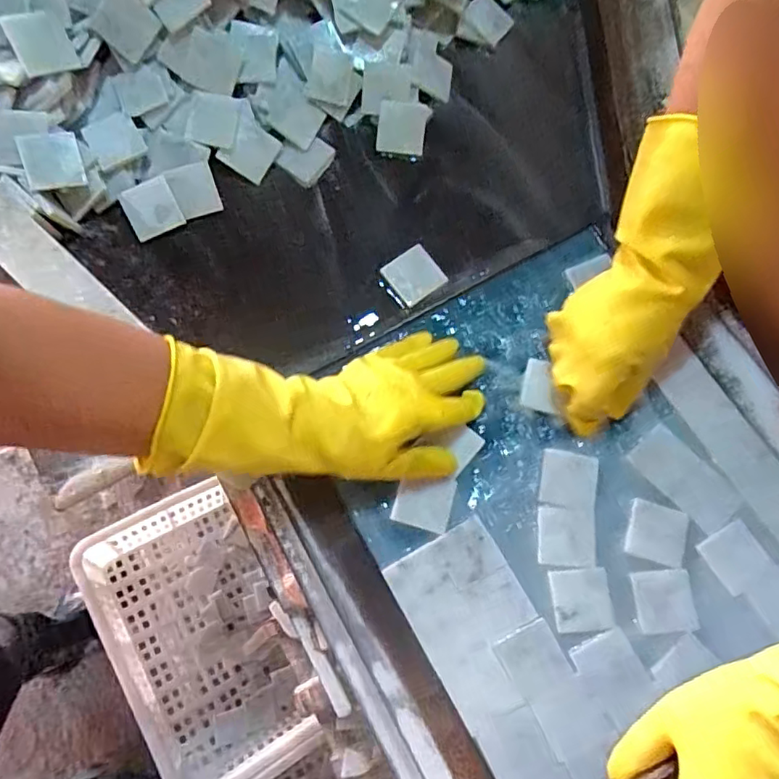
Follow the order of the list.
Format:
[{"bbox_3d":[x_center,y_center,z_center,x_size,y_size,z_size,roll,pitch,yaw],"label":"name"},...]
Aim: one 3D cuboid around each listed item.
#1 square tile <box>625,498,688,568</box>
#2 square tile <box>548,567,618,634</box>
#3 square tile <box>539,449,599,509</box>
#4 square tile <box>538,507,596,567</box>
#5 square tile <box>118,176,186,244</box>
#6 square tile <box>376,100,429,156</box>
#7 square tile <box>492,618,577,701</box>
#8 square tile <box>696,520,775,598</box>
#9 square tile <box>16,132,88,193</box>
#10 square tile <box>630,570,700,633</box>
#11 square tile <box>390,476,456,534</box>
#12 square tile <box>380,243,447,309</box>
[{"bbox_3d":[0.236,0.127,0.506,0.047,0.004,0.050,16,73,5],"label":"square tile"},{"bbox_3d":[0.165,0.181,0.492,0.048,0.004,0.049,-5,73,-1],"label":"square tile"},{"bbox_3d":[0.165,0.083,0.527,0.048,0.004,0.051,11,73,4],"label":"square tile"},{"bbox_3d":[0.158,0.131,0.510,0.048,0.005,0.051,3,73,2],"label":"square tile"},{"bbox_3d":[-0.237,-0.179,0.572,0.051,0.047,0.008,-23,33,1],"label":"square tile"},{"bbox_3d":[0.014,-0.274,0.603,0.049,0.006,0.051,6,102,-4],"label":"square tile"},{"bbox_3d":[0.121,0.226,0.479,0.050,0.004,0.048,-27,74,-8],"label":"square tile"},{"bbox_3d":[0.301,0.146,0.497,0.047,0.005,0.050,-31,75,-8],"label":"square tile"},{"bbox_3d":[-0.318,-0.214,0.539,0.051,0.049,0.010,-6,45,-9],"label":"square tile"},{"bbox_3d":[0.234,0.180,0.487,0.049,0.004,0.048,-3,73,0],"label":"square tile"},{"bbox_3d":[0.032,0.102,0.526,0.051,0.007,0.048,15,73,5],"label":"square tile"},{"bbox_3d":[0.025,-0.115,0.581,0.053,0.011,0.049,-35,75,-10],"label":"square tile"}]

